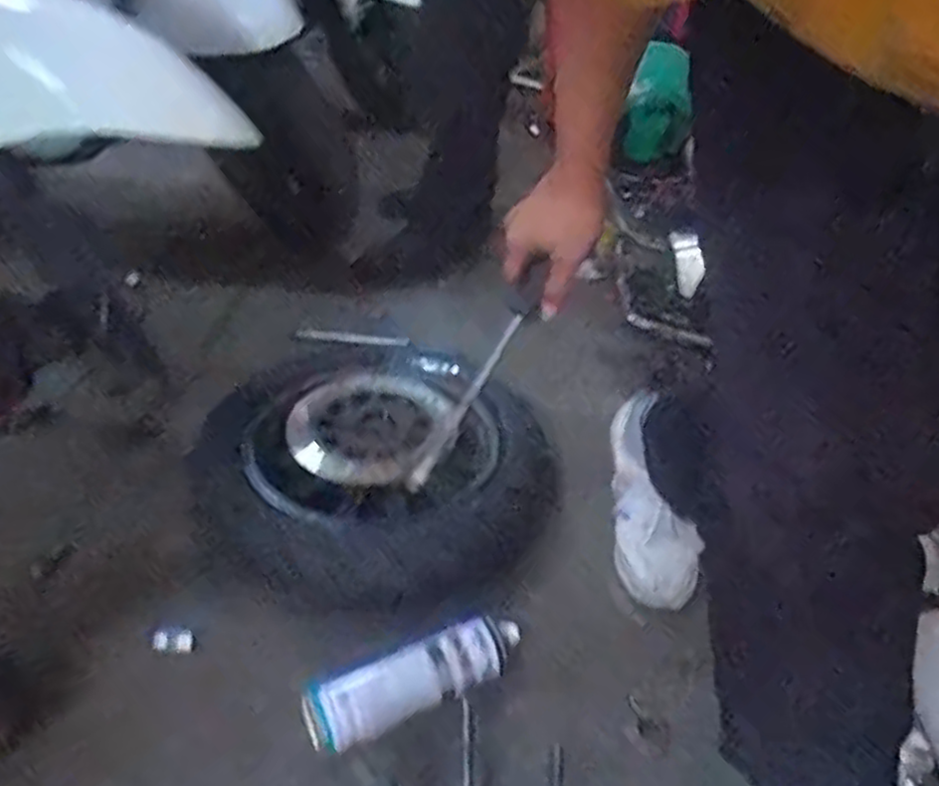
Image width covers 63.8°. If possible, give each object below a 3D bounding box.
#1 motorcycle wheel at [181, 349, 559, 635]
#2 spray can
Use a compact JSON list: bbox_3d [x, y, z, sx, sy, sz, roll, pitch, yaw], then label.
[{"bbox_3d":[-0.124,0.098,0.973,0.414,0.132,0.381,3,36,-2],"label":"motorcycle wheel"},{"bbox_3d":[-0.048,0.282,0.750,0.231,0.063,0.074,-13,39,-22],"label":"spray can"}]

